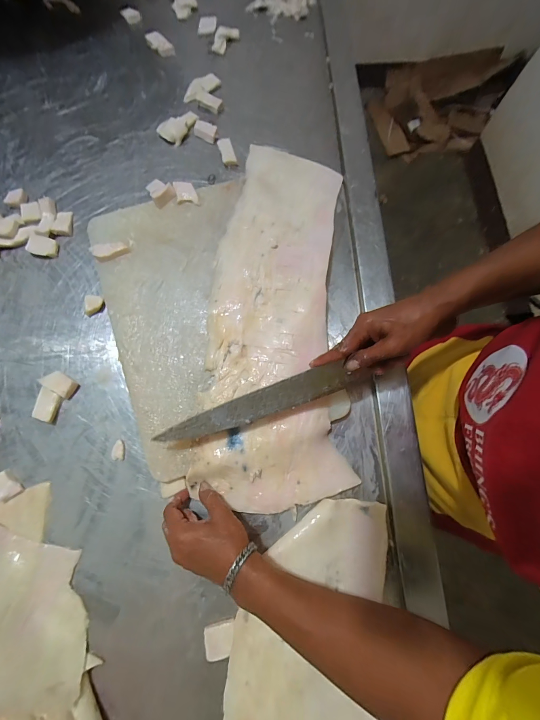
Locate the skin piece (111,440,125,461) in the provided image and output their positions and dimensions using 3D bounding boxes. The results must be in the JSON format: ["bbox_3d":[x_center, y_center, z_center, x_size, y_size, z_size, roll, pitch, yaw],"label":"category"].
[{"bbox_3d":[-0.217,0.130,0.435,0.019,0.009,0.028,-1,77,-2],"label":"skin piece"}]

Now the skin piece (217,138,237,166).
[{"bbox_3d":[-0.079,-0.384,0.555,0.024,0.018,0.050,-17,78,-5],"label":"skin piece"}]

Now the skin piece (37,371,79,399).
[{"bbox_3d":[-0.313,0.034,0.449,0.051,0.016,0.027,29,78,5],"label":"skin piece"}]

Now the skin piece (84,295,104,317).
[{"bbox_3d":[-0.278,-0.086,0.477,0.028,0.011,0.033,13,77,1],"label":"skin piece"}]

